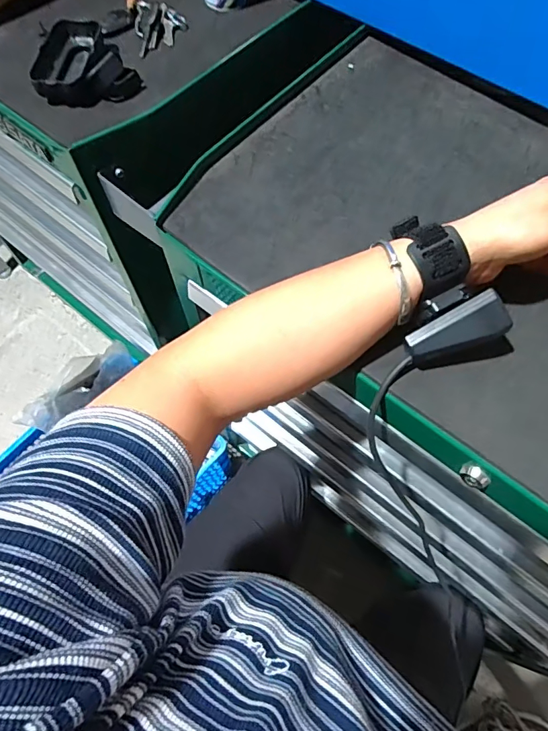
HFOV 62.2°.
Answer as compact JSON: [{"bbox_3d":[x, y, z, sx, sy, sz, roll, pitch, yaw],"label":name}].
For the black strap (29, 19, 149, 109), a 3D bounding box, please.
[{"bbox_3d":[-0.206,-0.314,0.471,0.096,0.031,0.112,-32,69,-15],"label":"black strap"}]

